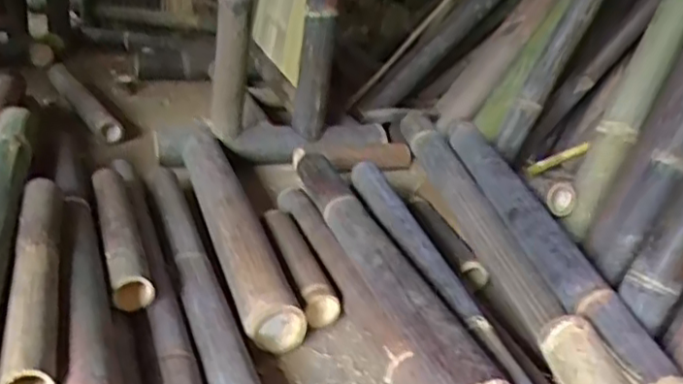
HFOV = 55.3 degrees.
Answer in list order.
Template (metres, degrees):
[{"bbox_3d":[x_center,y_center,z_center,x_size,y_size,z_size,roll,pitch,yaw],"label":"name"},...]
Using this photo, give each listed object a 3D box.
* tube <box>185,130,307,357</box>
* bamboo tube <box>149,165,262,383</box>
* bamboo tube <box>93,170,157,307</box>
[{"bbox_3d":[-0.188,0.045,1.072,0.084,0.083,0.570,-3,26,-24],"label":"tube"},{"bbox_3d":[-0.202,0.118,0.915,0.065,0.053,0.637,-3,26,-24],"label":"bamboo tube"},{"bbox_3d":[-0.318,0.056,0.928,0.053,0.054,0.330,-4,26,-25],"label":"bamboo tube"}]

